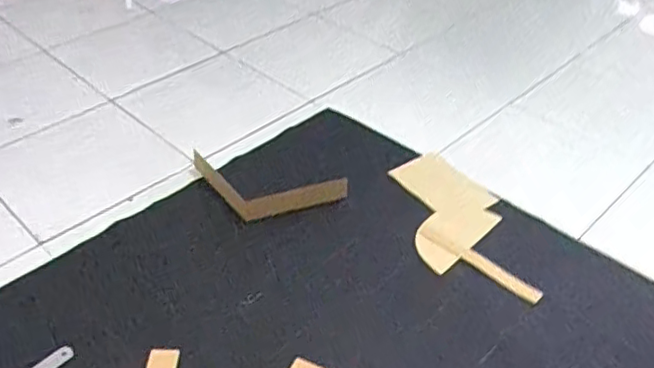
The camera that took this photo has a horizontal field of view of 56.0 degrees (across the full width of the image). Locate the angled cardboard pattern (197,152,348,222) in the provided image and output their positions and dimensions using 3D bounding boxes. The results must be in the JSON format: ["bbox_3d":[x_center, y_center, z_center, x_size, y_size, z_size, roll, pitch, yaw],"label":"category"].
[{"bbox_3d":[-0.159,0.016,1.438,0.381,0.074,0.161,11,42,14],"label":"angled cardboard pattern"}]

